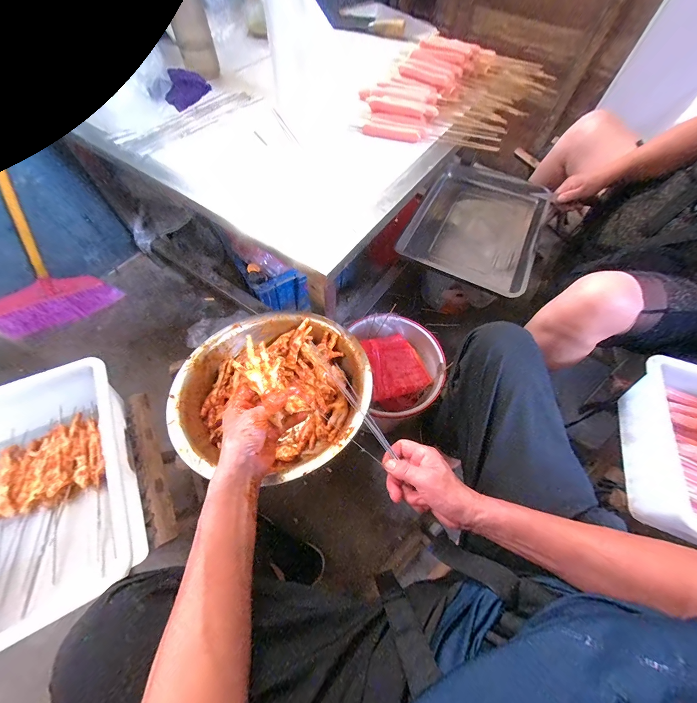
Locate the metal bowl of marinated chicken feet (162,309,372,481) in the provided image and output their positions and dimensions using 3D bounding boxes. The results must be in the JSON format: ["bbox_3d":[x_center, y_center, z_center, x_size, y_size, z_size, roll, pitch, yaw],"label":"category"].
[{"bbox_3d":[-0.122,0.061,0.510,0.305,0.109,0.292,1,61,-2],"label":"metal bowl of marinated chicken feet"}]

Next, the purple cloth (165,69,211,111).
[{"bbox_3d":[-0.328,-0.540,0.603,0.027,0.050,0.095,27,64,12],"label":"purple cloth"}]

